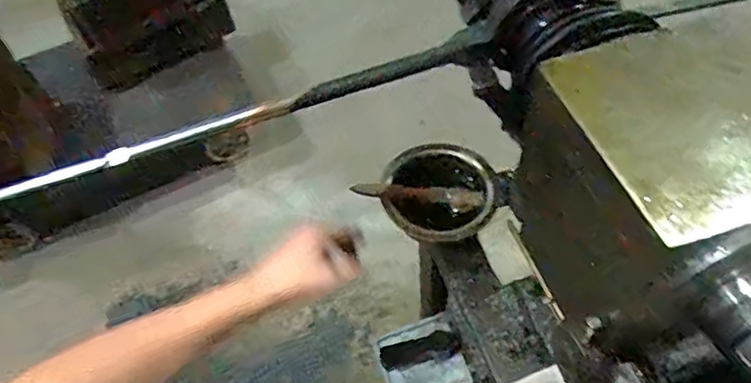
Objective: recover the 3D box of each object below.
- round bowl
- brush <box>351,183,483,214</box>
[{"bbox_3d":[0.074,0.006,0.710,0.126,0.050,0.114,7,71,8],"label":"round bowl"},{"bbox_3d":[0.048,0.004,0.695,0.144,0.024,0.021,5,54,9],"label":"brush"}]

